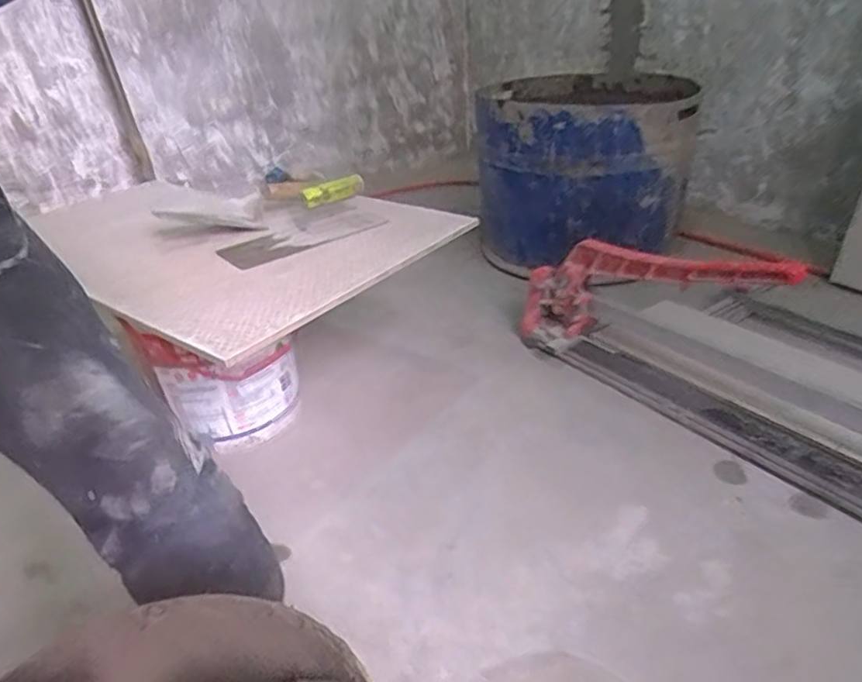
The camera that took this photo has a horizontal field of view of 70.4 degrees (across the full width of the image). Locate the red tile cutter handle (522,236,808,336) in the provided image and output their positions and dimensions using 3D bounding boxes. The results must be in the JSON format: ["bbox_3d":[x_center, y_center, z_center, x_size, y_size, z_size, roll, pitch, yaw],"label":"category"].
[{"bbox_3d":[0.383,-0.113,1.165,0.101,0.191,0.624,-19,6,-29],"label":"red tile cutter handle"}]

